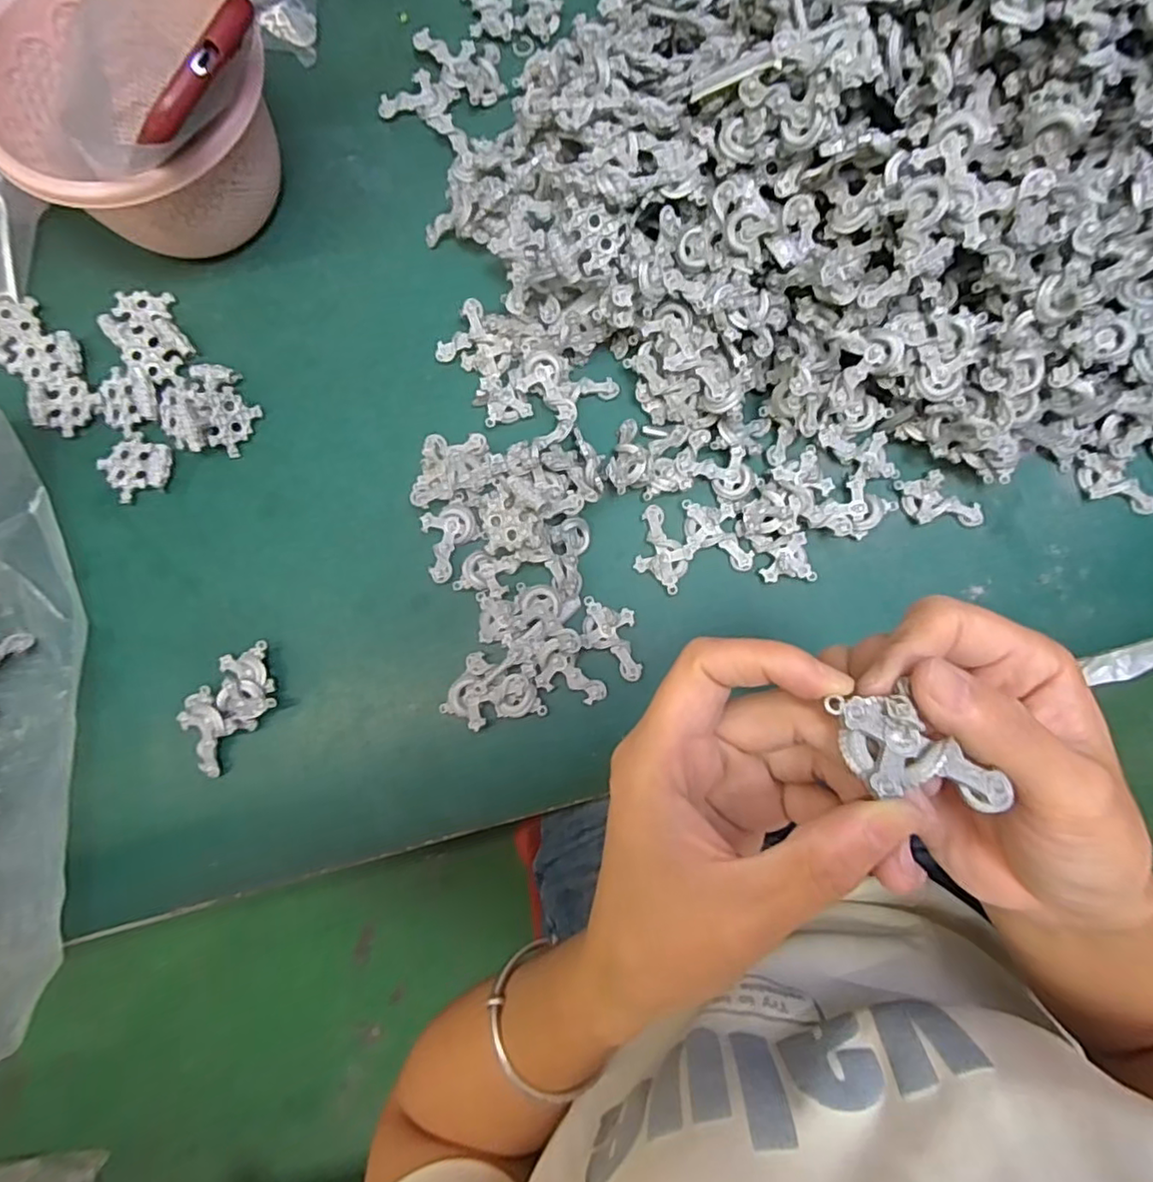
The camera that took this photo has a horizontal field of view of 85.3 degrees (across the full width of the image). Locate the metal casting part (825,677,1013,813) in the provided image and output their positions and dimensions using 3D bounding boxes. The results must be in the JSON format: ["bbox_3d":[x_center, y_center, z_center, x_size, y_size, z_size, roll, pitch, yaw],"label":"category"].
[{"bbox_3d":[0.086,0.043,0.160,0.025,0.007,0.043,-41,82,-6],"label":"metal casting part"}]

